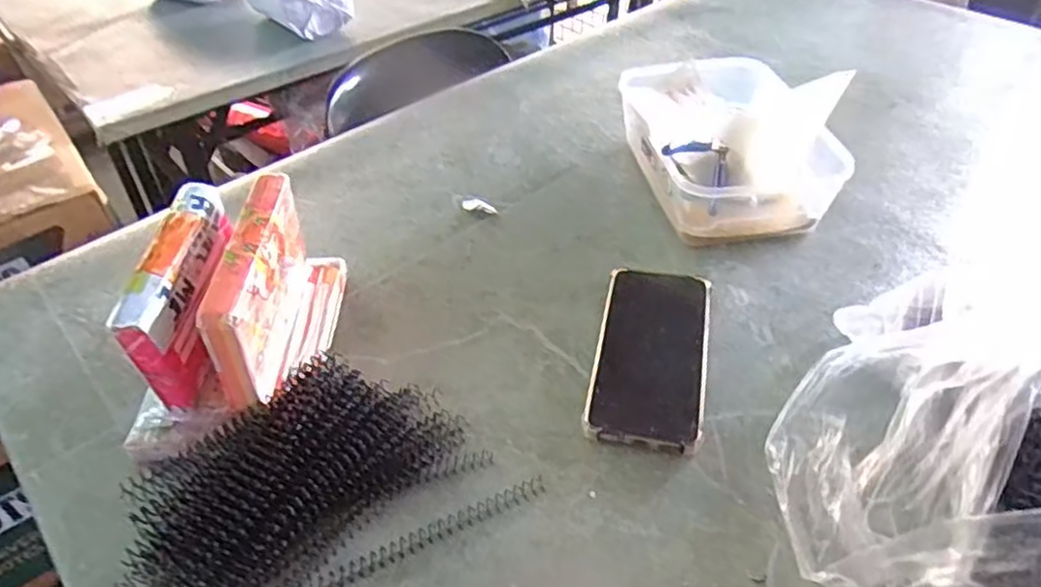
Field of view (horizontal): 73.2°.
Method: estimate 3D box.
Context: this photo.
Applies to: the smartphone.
[{"bbox_3d":[0.100,0.042,0.535,0.080,0.017,0.176,8,43,11],"label":"smartphone"}]

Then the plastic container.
[{"bbox_3d":[0.192,-0.153,0.692,0.162,0.080,0.242,-6,42,-5],"label":"plastic container"}]

